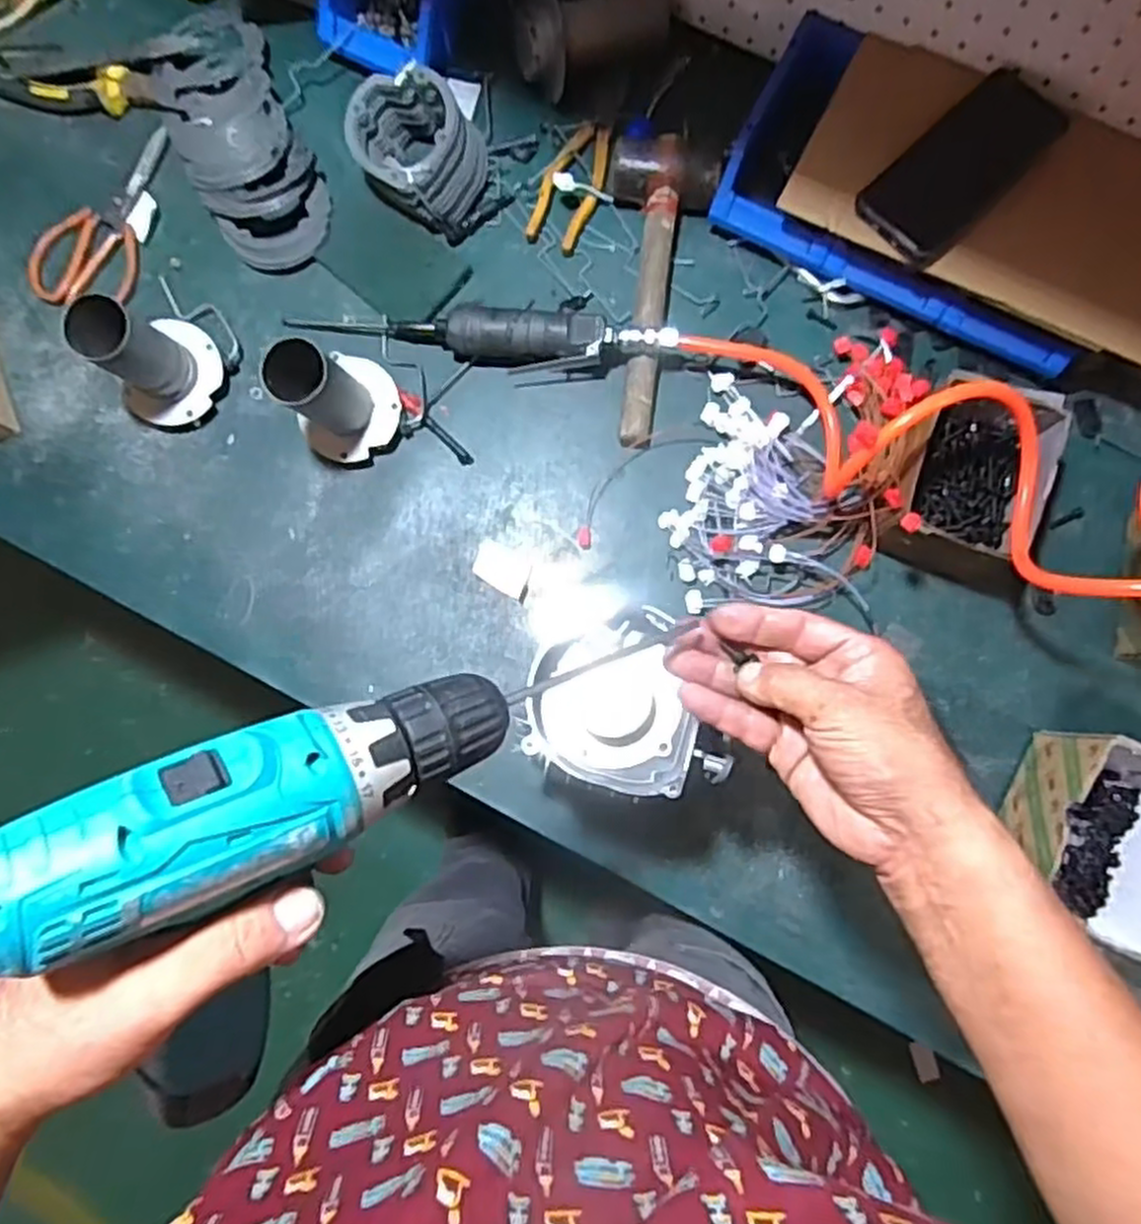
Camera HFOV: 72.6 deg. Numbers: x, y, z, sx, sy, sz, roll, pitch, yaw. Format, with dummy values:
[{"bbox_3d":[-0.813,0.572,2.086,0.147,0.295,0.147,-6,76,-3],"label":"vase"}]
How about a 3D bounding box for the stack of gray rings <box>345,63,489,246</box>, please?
[{"bbox_3d":[-0.142,-0.419,0.714,0.119,0.077,0.107,10,83,2],"label":"stack of gray rings"}]

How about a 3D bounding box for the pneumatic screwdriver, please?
[{"bbox_3d":[-0.092,-0.255,0.709,0.362,0.050,0.048,5,83,1],"label":"pneumatic screwdriver"}]

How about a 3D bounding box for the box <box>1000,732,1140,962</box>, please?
[{"bbox_3d":[0.428,0.181,0.626,0.127,0.098,0.149,29,84,4],"label":"box"}]

